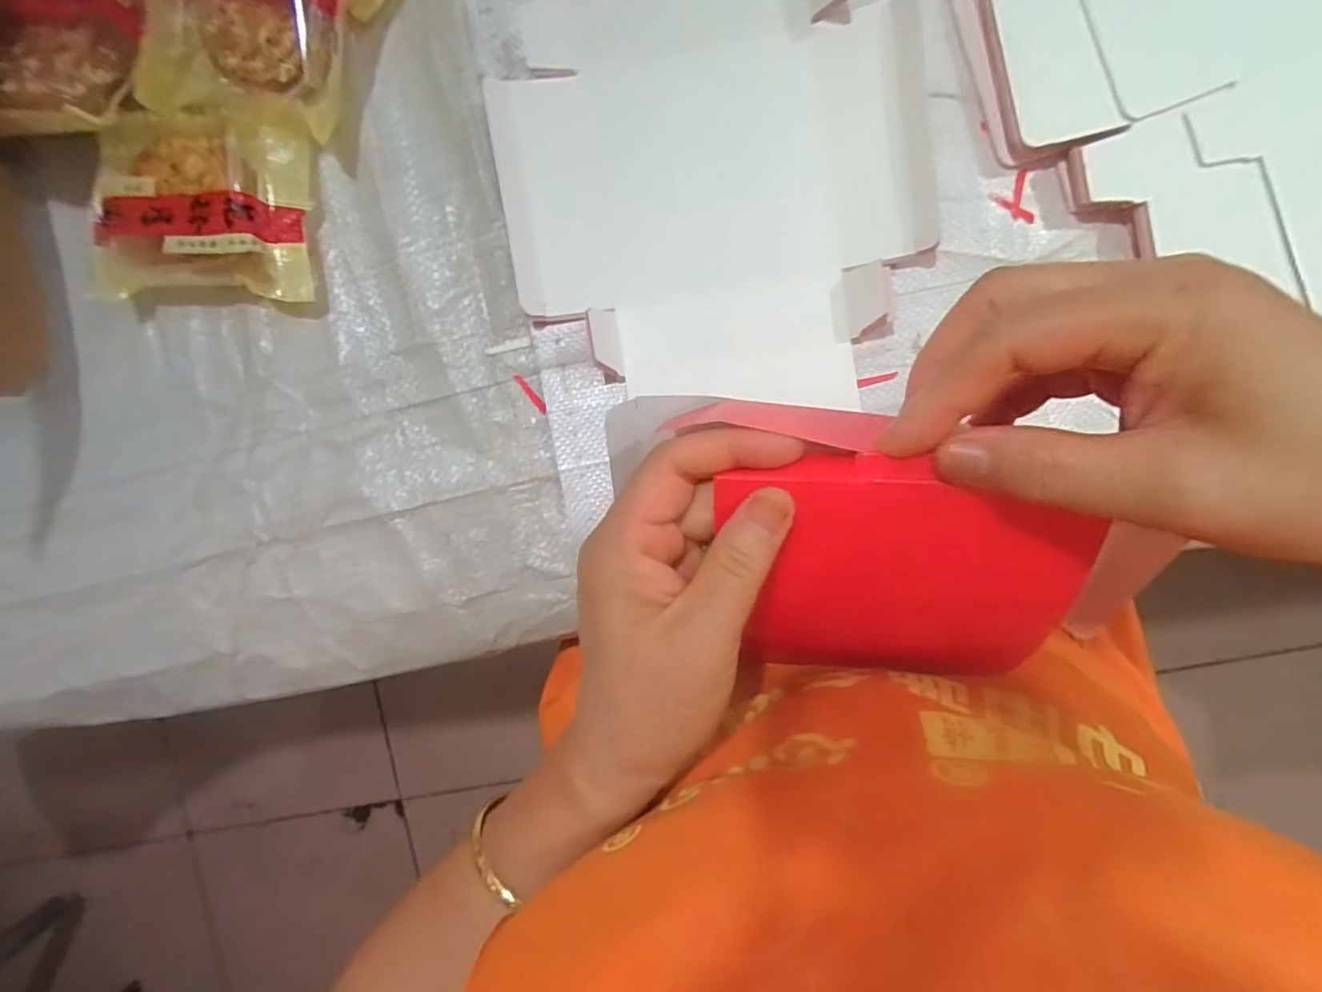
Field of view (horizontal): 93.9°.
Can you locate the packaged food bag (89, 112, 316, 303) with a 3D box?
[{"bbox_3d":[-0.258,-0.161,0.345,0.123,0.039,0.098,4,95,4],"label":"packaged food bag"}]

